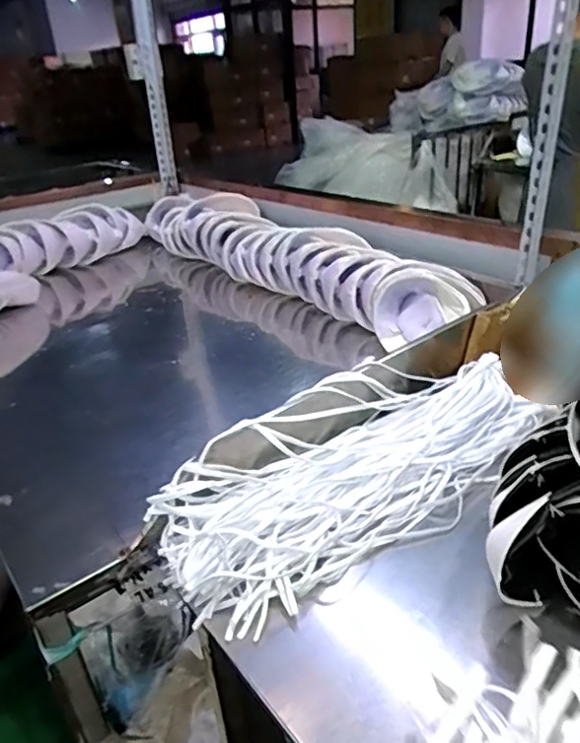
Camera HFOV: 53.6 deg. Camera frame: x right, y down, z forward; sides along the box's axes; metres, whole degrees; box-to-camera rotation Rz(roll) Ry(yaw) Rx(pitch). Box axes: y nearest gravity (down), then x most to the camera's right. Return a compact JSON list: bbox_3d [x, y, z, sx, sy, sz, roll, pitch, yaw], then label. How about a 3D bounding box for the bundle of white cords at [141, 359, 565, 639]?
[{"bbox_3d":[0.095,0.099,0.645,0.487,0.108,0.165,-23,33,-30],"label":"bundle of white cords"}]

